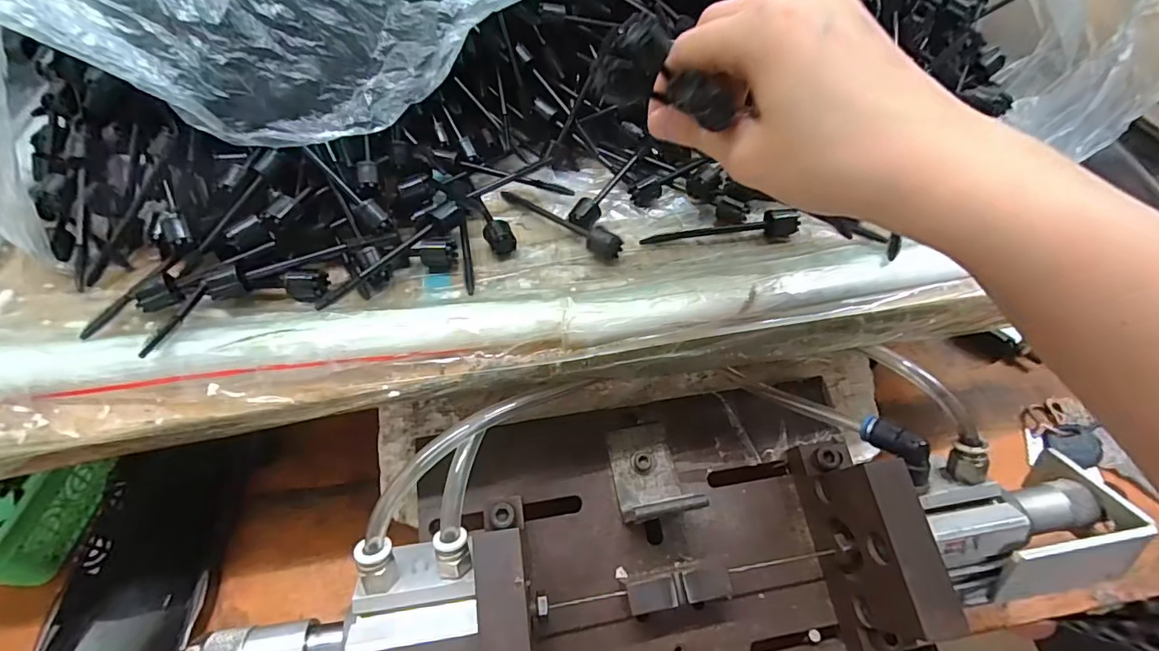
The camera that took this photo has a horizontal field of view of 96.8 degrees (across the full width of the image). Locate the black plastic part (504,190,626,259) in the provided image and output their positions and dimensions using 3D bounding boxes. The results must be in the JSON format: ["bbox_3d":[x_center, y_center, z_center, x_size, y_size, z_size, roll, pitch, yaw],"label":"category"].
[{"bbox_3d":[-0.014,-0.060,0.291,0.087,0.015,0.012,34,57,25],"label":"black plastic part"}]

